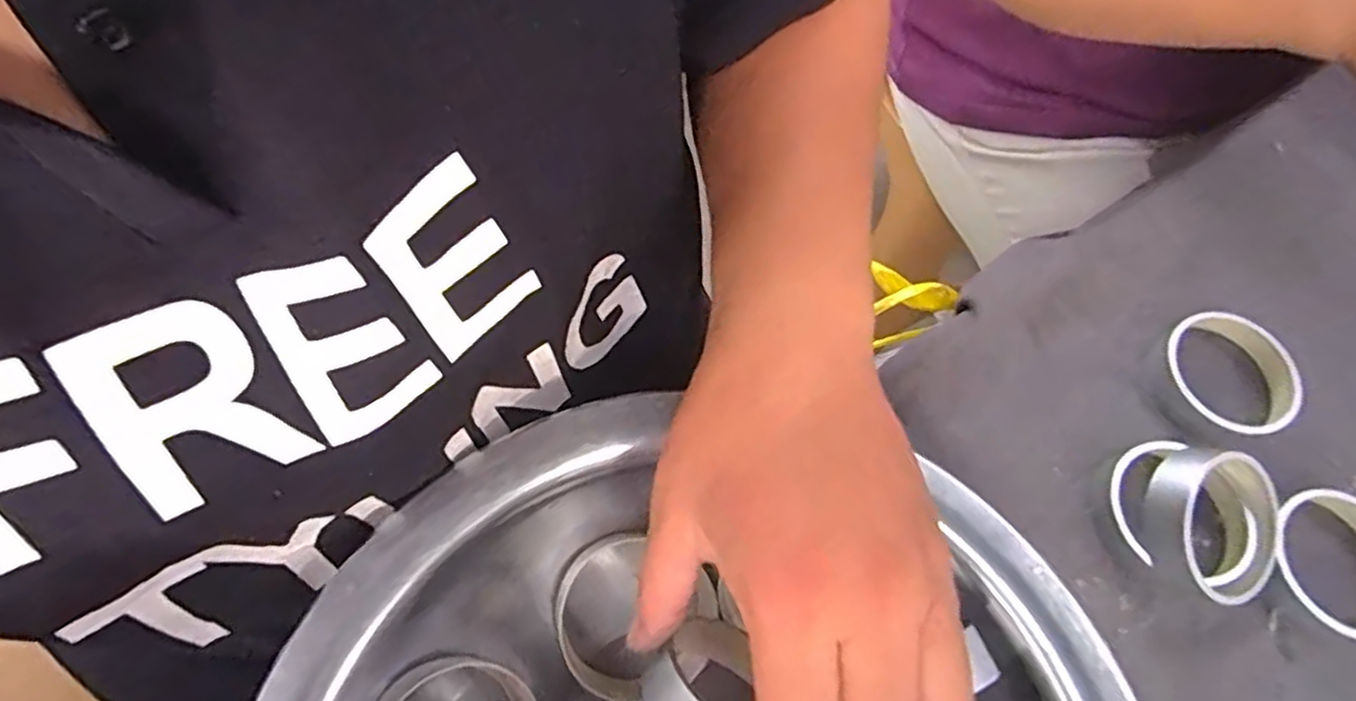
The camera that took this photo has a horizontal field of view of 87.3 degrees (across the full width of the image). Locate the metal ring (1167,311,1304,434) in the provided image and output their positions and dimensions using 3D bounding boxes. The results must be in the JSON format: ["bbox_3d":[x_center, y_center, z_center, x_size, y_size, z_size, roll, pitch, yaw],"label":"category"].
[{"bbox_3d":[0.282,0.012,0.364,0.062,0.020,0.065,1,66,-3],"label":"metal ring"}]

